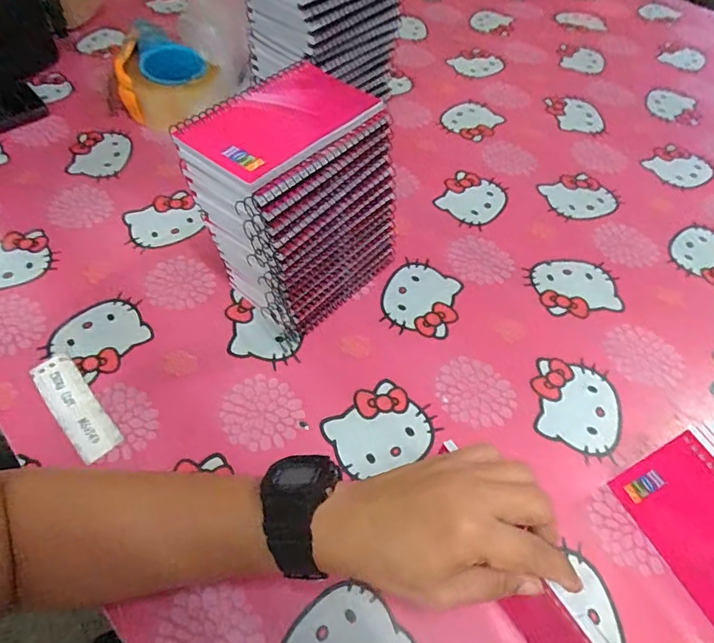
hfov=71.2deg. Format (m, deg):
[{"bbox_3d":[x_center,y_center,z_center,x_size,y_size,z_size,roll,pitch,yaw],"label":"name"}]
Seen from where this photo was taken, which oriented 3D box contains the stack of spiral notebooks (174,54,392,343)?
[{"bbox_3d":[-0.048,-0.091,0.417,0.147,0.170,0.098,-37,63,-26],"label":"stack of spiral notebooks"}]

